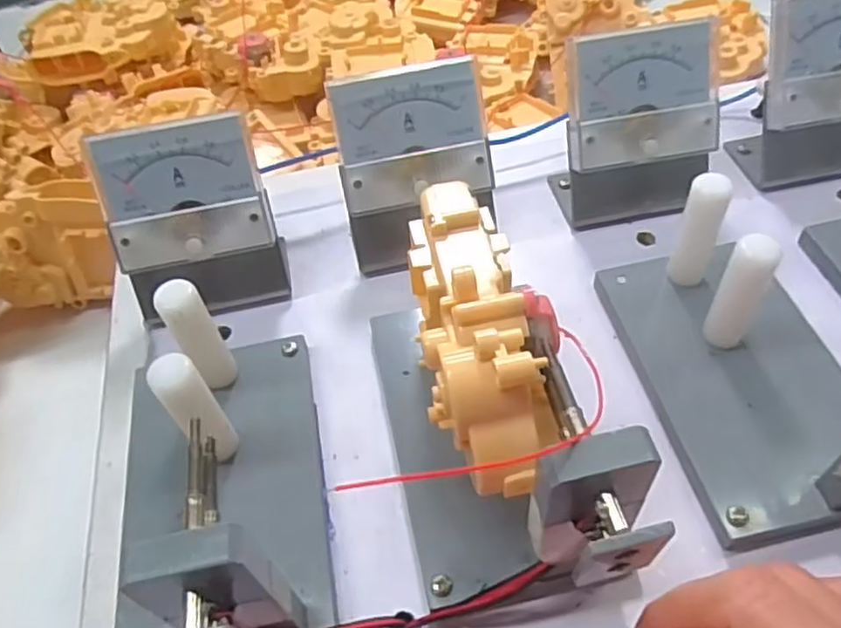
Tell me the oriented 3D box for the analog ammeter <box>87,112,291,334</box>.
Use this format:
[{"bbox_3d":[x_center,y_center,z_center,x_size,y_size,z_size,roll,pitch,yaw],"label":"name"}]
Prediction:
[{"bbox_3d":[-0.094,-0.035,0.284,0.064,0.076,0.045,-14,52,-5],"label":"analog ammeter"}]

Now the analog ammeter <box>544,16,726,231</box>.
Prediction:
[{"bbox_3d":[0.097,-0.082,0.301,0.067,0.075,0.043,-6,52,1],"label":"analog ammeter"}]

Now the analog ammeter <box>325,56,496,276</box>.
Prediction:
[{"bbox_3d":[-0.002,-0.061,0.295,0.065,0.076,0.042,-12,52,-3],"label":"analog ammeter"}]

